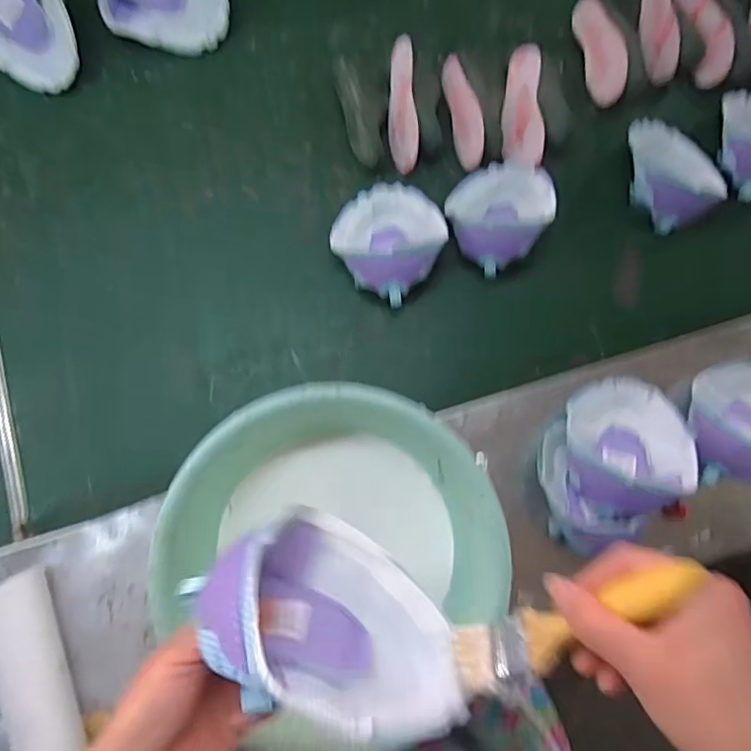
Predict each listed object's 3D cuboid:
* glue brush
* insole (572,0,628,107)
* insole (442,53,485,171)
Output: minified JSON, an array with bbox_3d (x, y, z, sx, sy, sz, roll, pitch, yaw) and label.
[{"bbox_3d":[0.100,0.135,0.294,0.008,0.149,0.034,31,39,-28],"label":"glue brush"},{"bbox_3d":[0.287,-0.418,0.702,0.011,0.055,0.144,-8,83,-33],"label":"insole"},{"bbox_3d":[0.109,-0.328,0.686,0.004,0.052,0.144,-11,89,-30],"label":"insole"}]

